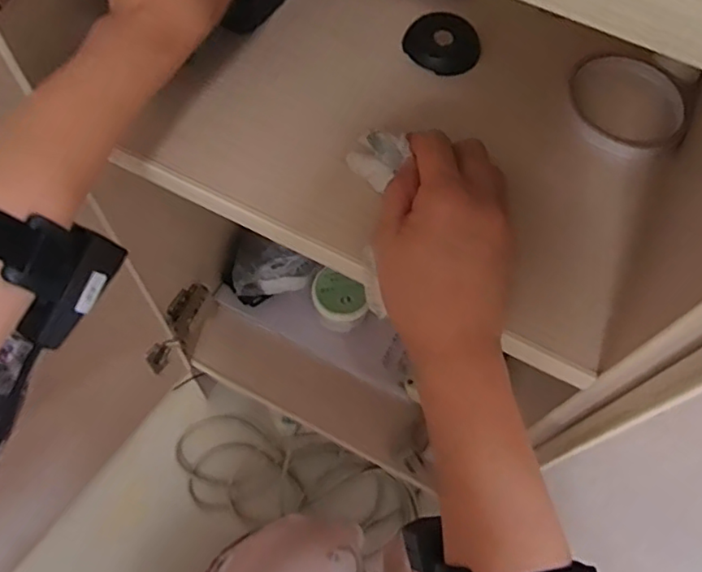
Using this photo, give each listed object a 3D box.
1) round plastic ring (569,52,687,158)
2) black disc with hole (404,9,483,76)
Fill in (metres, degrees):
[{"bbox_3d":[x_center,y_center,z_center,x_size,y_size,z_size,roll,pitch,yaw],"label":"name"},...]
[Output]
[{"bbox_3d":[0.184,-0.125,0.404,0.066,0.017,0.075,-22,67,-14],"label":"round plastic ring"},{"bbox_3d":[0.067,-0.176,0.430,0.053,0.009,0.053,1,63,-3],"label":"black disc with hole"}]

